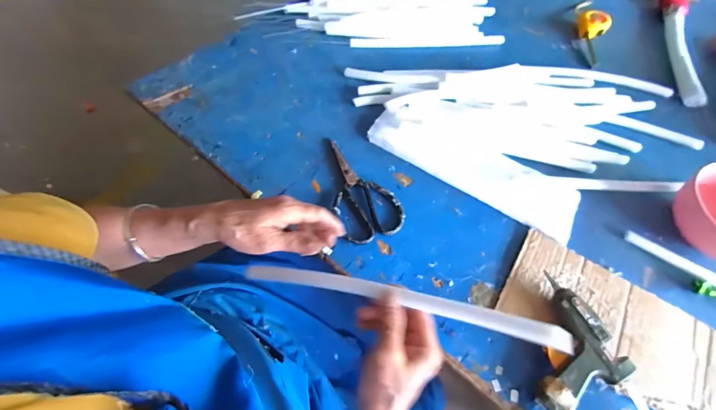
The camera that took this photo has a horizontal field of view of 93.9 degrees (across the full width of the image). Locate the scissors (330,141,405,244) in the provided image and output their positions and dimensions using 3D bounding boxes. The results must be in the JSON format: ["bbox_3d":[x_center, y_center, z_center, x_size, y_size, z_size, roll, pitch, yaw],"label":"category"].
[{"bbox_3d":[-0.001,-0.027,0.503,0.093,0.011,0.176,-19,65,-11],"label":"scissors"}]

